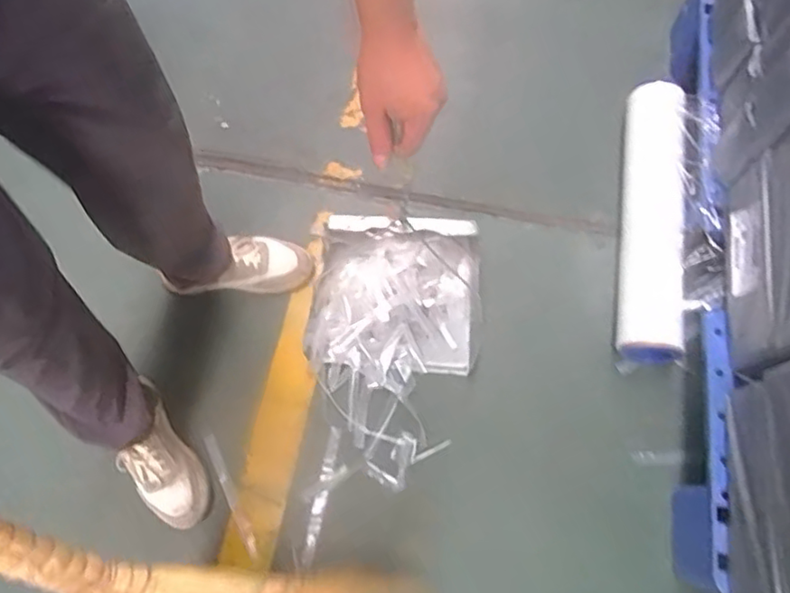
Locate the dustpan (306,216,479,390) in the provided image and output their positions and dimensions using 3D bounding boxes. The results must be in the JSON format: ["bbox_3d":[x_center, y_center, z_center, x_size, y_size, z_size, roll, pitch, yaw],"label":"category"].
[{"bbox_3d":[-0.001,0.010,1.022,0.272,0.134,0.249,3,71,3],"label":"dustpan"}]

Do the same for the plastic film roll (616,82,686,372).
[{"bbox_3d":[0.465,-0.156,1.118,0.100,0.097,0.554,6,71,4],"label":"plastic film roll"}]

